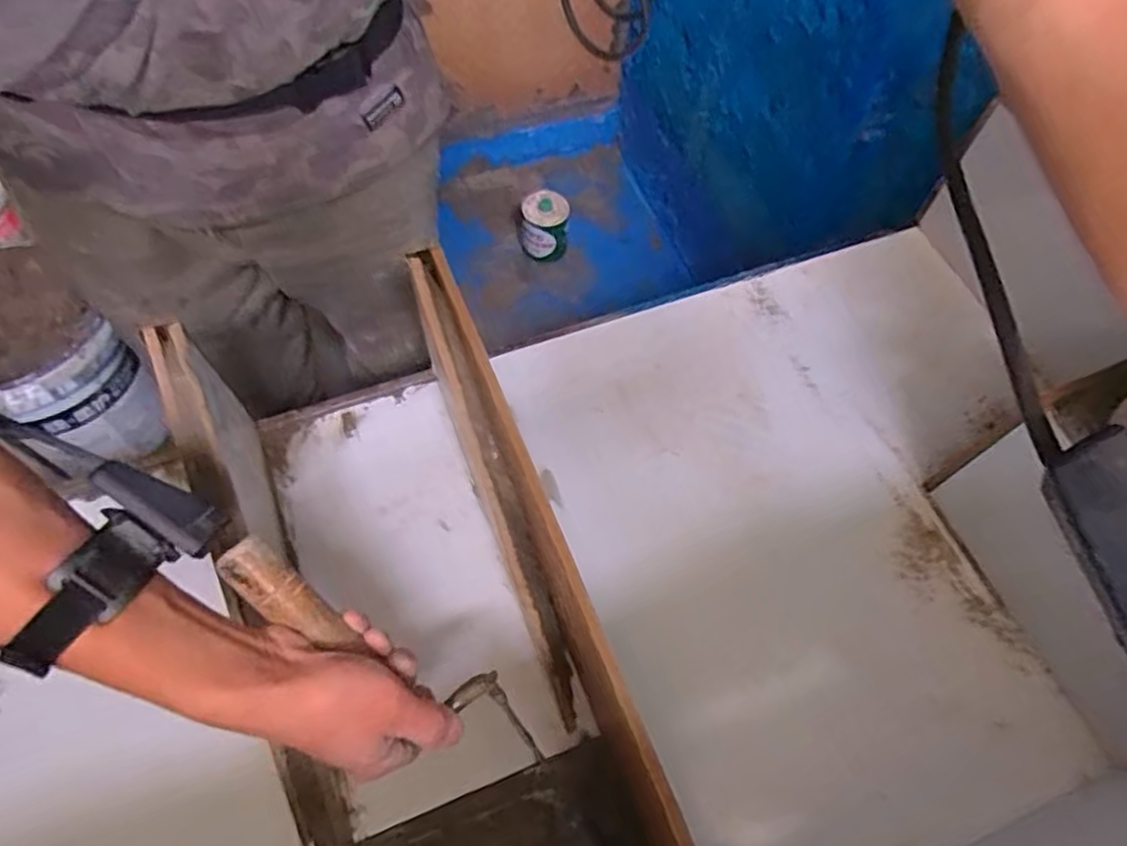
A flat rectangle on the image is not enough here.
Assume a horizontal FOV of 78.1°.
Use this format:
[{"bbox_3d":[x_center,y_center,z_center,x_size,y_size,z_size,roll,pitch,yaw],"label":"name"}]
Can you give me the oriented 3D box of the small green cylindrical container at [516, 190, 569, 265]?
[{"bbox_3d":[-0.045,-0.425,1.501,0.107,0.119,0.101,1,62,-2],"label":"small green cylindrical container"}]

